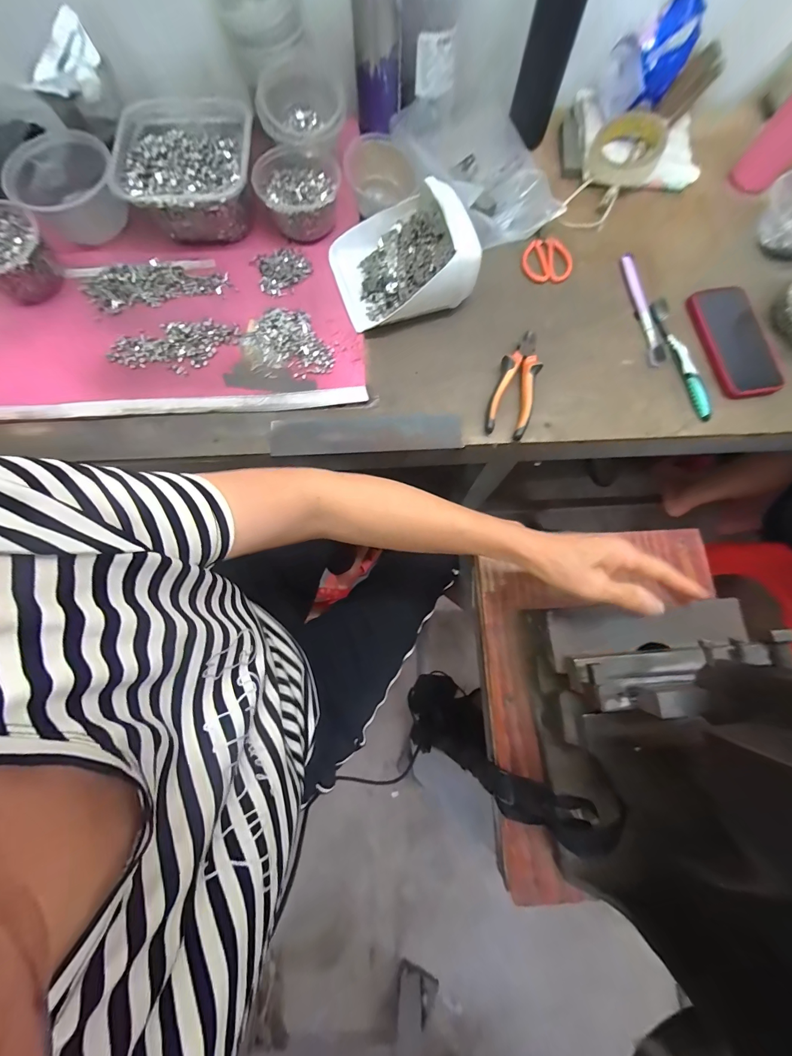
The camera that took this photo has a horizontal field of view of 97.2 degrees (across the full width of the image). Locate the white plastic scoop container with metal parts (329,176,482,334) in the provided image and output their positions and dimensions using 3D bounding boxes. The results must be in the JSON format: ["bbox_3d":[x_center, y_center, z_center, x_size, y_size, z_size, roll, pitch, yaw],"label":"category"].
[{"bbox_3d":[0.003,-0.362,0.463,0.166,0.078,0.148,-20,81,-5],"label":"white plastic scoop container with metal parts"}]

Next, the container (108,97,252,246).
[{"bbox_3d":[-0.281,-0.493,0.484,0.179,0.072,0.176,-3,80,-2],"label":"container"}]

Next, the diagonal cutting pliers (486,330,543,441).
[{"bbox_3d":[0.159,-0.192,0.463,0.052,0.024,0.147,16,80,2],"label":"diagonal cutting pliers"}]

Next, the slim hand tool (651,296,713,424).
[{"bbox_3d":[0.396,-0.236,0.482,0.026,0.010,0.188,-12,80,-3],"label":"slim hand tool"}]

